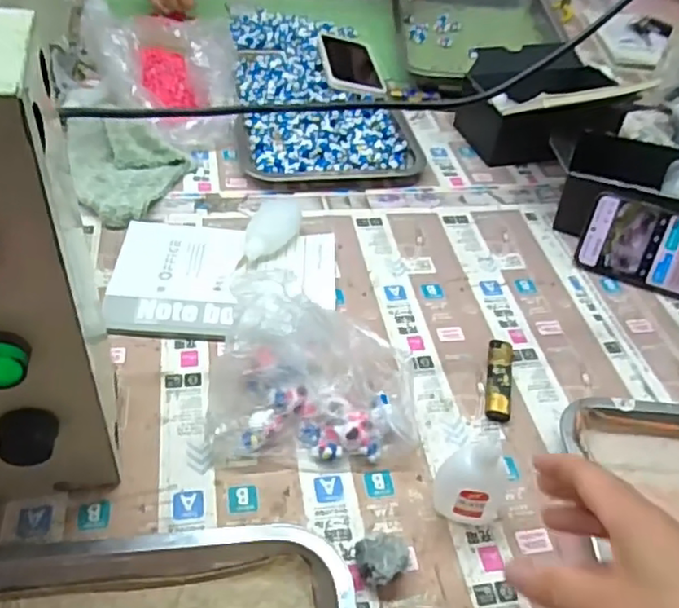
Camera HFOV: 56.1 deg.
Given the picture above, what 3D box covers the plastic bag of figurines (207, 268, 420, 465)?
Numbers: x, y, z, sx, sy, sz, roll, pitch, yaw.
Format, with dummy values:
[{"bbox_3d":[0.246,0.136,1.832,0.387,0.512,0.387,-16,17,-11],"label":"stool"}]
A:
[{"bbox_3d":[-0.018,0.047,0.459,0.146,0.092,0.104,3,45,-5],"label":"plastic bag of figurines"}]

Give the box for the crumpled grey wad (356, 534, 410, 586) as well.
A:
[{"bbox_3d":[0.028,0.161,0.403,0.036,0.023,0.029,-24,53,-27],"label":"crumpled grey wad"}]

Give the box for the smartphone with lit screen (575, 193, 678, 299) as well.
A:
[{"bbox_3d":[0.324,-0.050,0.625,0.163,0.079,0.008,19,14,12],"label":"smartphone with lit screen"}]

